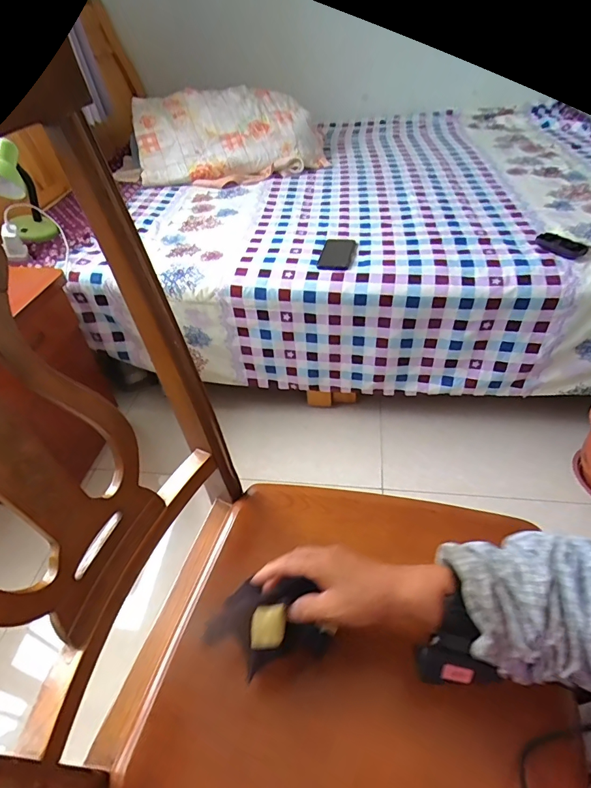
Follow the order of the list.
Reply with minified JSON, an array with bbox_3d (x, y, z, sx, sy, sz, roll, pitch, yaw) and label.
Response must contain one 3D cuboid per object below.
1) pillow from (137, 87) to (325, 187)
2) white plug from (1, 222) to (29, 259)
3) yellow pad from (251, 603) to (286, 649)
[{"bbox_3d":[-0.237,-0.930,1.525,0.662,0.234,0.310,-1,44,3],"label":"pillow"},{"bbox_3d":[-0.731,-0.395,1.087,0.051,0.088,0.022,-26,48,-21],"label":"white plug"},{"bbox_3d":[-0.026,0.222,0.404,0.033,0.009,0.035,-4,44,0],"label":"yellow pad"}]

